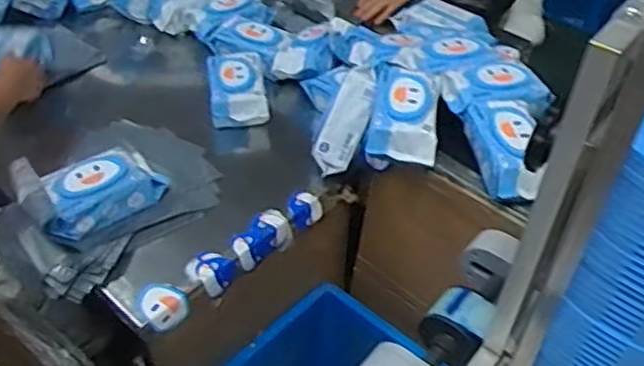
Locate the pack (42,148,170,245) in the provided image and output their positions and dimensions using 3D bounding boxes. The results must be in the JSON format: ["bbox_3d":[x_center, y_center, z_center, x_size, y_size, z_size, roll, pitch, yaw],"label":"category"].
[{"bbox_3d":[-0.357,0.017,1.051,0.109,0.080,0.202,32,51,27],"label":"pack"}]

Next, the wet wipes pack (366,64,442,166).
[{"bbox_3d":[0.138,-0.126,1.083,0.104,0.069,0.203,8,44,6],"label":"wet wipes pack"}]

